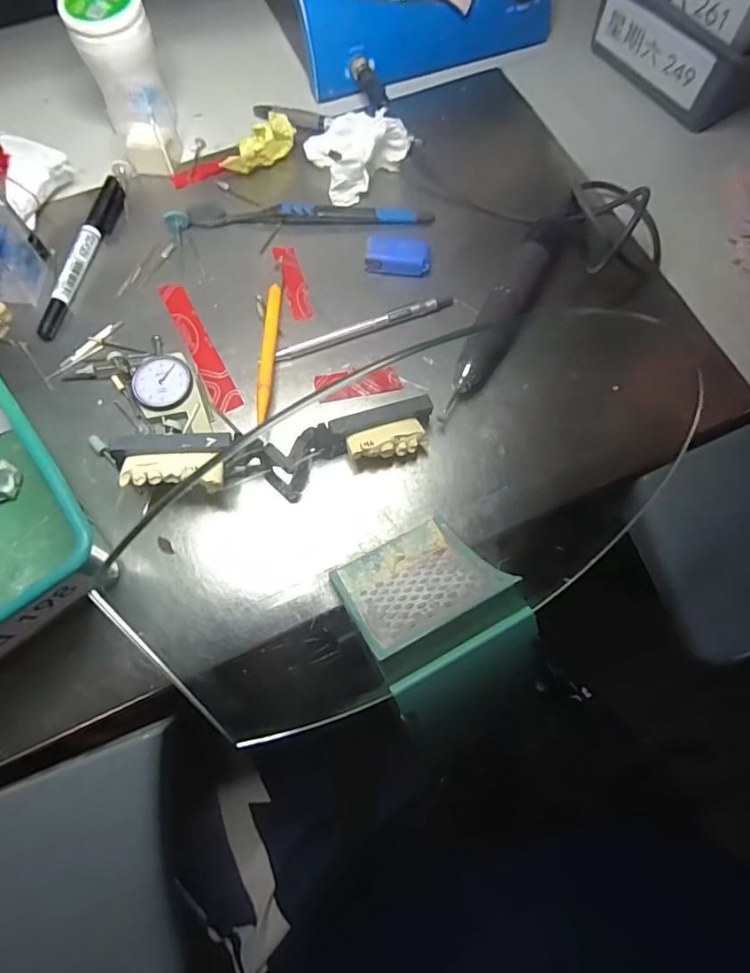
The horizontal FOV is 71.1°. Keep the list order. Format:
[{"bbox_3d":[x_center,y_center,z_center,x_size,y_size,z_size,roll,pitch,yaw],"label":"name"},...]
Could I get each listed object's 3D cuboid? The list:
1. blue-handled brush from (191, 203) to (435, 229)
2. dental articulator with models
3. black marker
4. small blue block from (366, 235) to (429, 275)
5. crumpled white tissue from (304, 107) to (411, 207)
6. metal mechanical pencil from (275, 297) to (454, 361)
[{"bbox_3d":[-0.044,-0.201,0.389,0.173,0.013,0.012,-3,71,-4],"label":"blue-handled brush"},{"bbox_3d":[-0.052,-0.020,0.308,0.180,0.042,0.042,-10,73,-6],"label":"dental articulator with models"},{"bbox_3d":[-0.205,-0.163,0.369,0.014,0.013,0.135,14,71,2],"label":"black marker"},{"bbox_3d":[0.017,-0.165,0.382,0.045,0.015,0.024,9,71,0],"label":"small blue block"},{"bbox_3d":[-0.020,-0.259,0.405,0.069,0.043,0.063,-42,78,-14],"label":"crumpled white tissue"},{"bbox_3d":[-0.006,-0.111,0.362,0.128,0.006,0.011,-19,73,-9],"label":"metal mechanical pencil"}]

